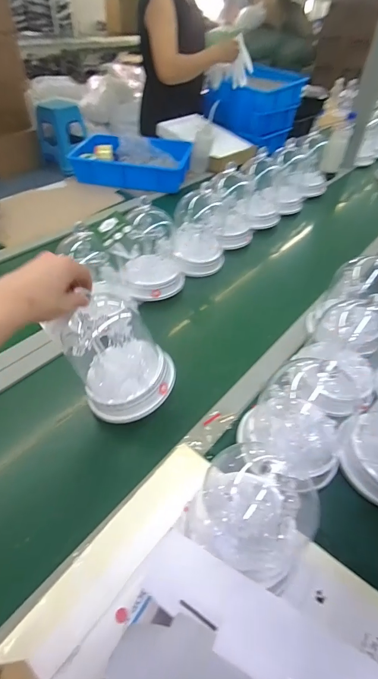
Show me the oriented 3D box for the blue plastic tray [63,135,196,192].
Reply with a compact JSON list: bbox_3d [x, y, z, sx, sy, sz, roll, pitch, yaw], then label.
[{"bbox_3d":[-0.211,-0.662,1.277,0.435,0.099,0.260,2,46,-2],"label":"blue plastic tray"}]

